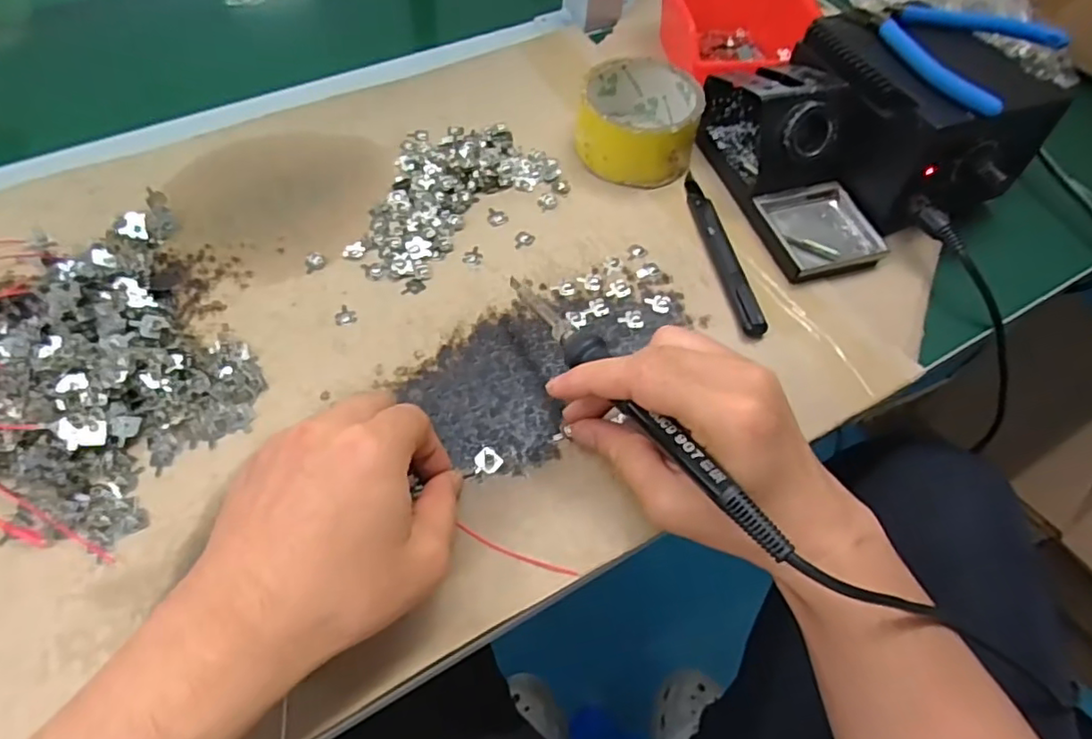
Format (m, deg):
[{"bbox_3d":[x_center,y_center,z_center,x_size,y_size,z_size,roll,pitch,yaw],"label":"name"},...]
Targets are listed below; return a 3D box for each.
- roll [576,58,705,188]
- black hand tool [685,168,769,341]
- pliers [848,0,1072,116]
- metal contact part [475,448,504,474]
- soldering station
[{"bbox_3d":[0.068,-0.178,0.454,0.083,0.047,0.086,1,57,-2],"label":"roll"},{"bbox_3d":[0.116,-0.083,0.419,0.016,0.010,0.144,-6,58,-7],"label":"black hand tool"},{"bbox_3d":[0.258,-0.221,0.418,0.131,0.017,0.118,40,64,21],"label":"pliers"},{"bbox_3d":[-0.030,0.049,0.335,0.014,0.005,0.013,-4,58,-5],"label":"metal contact part"},{"bbox_3d":[0.227,-0.167,0.429,0.190,0.092,0.161,-14,59,-12],"label":"soldering station"}]

